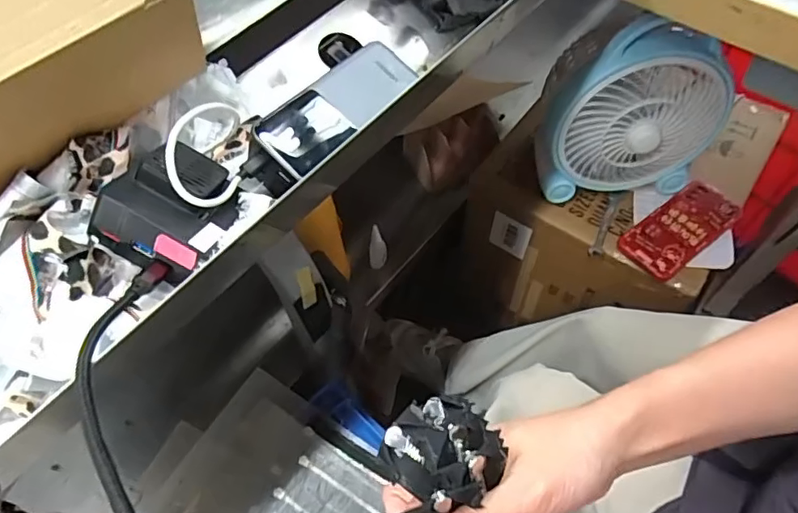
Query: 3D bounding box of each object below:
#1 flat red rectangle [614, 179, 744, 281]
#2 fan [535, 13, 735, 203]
[{"bbox_3d":[0.363,-0.036,0.696,0.159,0.012,0.074,-34,64,-17],"label":"flat red rectangle"},{"bbox_3d":[0.281,-0.183,0.650,0.216,0.220,0.113,-1,59,1],"label":"fan"}]

